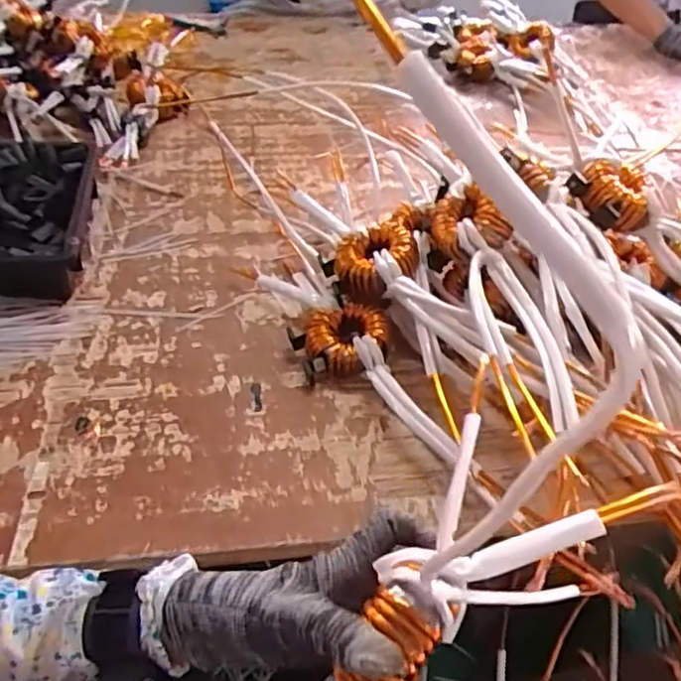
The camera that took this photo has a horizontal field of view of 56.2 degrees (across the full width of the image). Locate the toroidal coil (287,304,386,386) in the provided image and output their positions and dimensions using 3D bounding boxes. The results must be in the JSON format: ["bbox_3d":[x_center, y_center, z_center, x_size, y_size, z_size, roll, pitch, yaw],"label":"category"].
[{"bbox_3d":[-0.001,0.001,0.618,0.090,0.046,0.061,-6,46,-12],"label":"toroidal coil"}]

